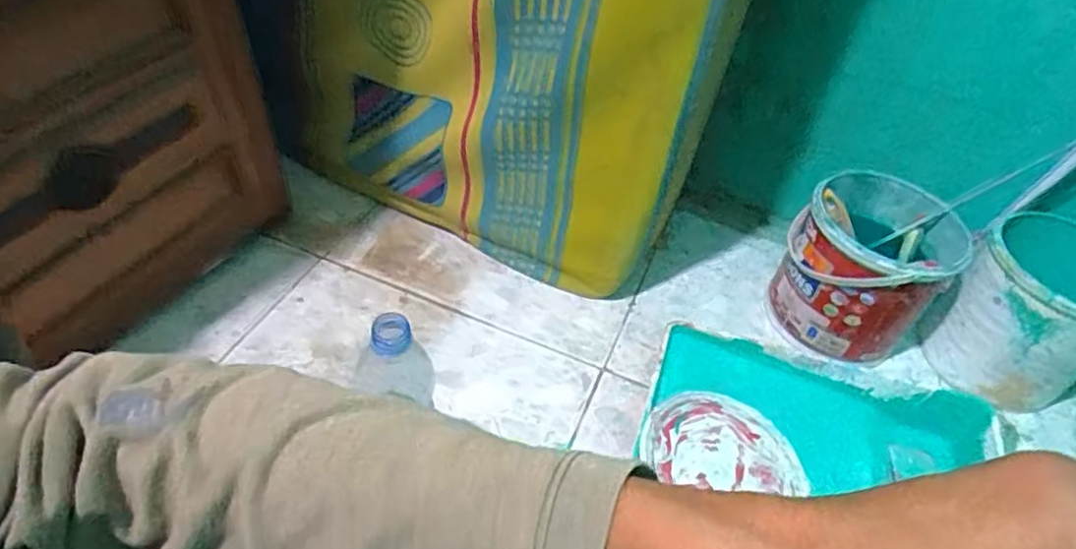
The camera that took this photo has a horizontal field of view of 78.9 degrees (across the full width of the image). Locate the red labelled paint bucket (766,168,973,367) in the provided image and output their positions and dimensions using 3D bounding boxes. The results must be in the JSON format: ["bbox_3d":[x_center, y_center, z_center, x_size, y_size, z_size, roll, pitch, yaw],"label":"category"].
[{"bbox_3d":[0.414,-0.009,0.841,0.176,0.174,0.189,5,45,-5],"label":"red labelled paint bucket"}]

